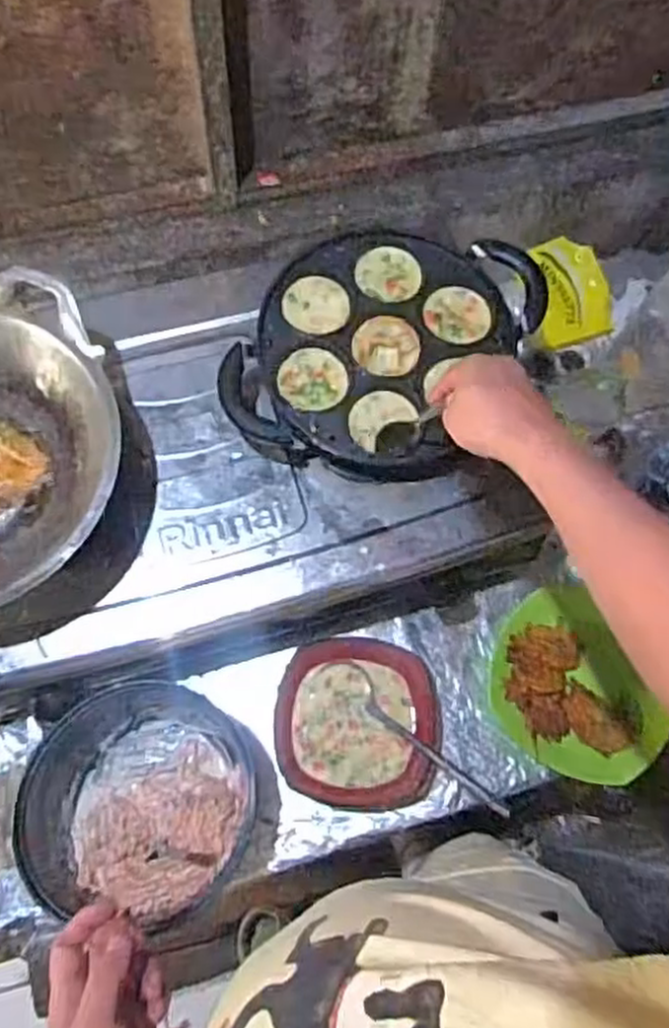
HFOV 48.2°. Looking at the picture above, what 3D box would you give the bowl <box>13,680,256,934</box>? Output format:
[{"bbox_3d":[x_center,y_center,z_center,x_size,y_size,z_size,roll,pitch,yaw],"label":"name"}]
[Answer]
[{"bbox_3d":[-0.204,0.308,0.810,0.224,0.103,0.213,0,71,-1],"label":"bowl"}]

